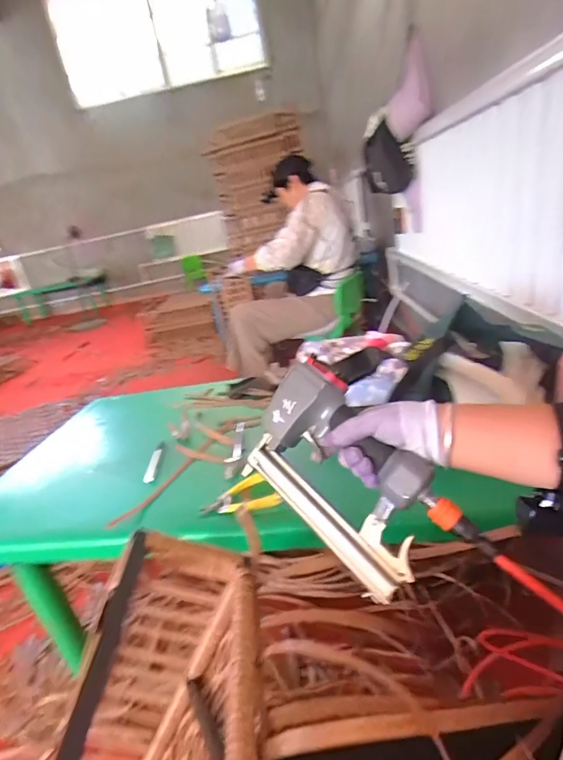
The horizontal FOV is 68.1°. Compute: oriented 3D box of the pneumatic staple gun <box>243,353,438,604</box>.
[{"bbox_3d":[0.071,0.097,0.465,0.232,0.144,0.060,42,13,26],"label":"pneumatic staple gun"}]

